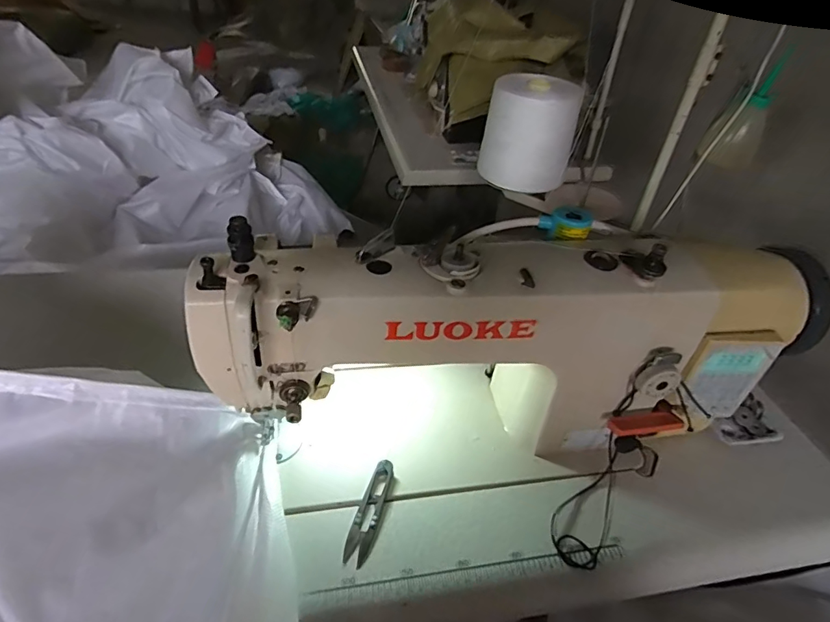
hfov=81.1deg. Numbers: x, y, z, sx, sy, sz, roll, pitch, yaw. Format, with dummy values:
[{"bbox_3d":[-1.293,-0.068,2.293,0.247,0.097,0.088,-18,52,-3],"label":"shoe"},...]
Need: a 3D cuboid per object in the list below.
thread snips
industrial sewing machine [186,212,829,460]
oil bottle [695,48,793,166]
[{"bbox_3d":[-0.042,0.188,0.461,0.023,0.010,0.100,13,40,10],"label":"thread snips"},{"bbox_3d":[0.104,0.030,0.493,0.562,0.230,0.164,-1,40,-8],"label":"industrial sewing machine"},{"bbox_3d":[0.431,-0.257,0.637,0.067,0.130,0.056,27,44,25],"label":"oil bottle"}]

